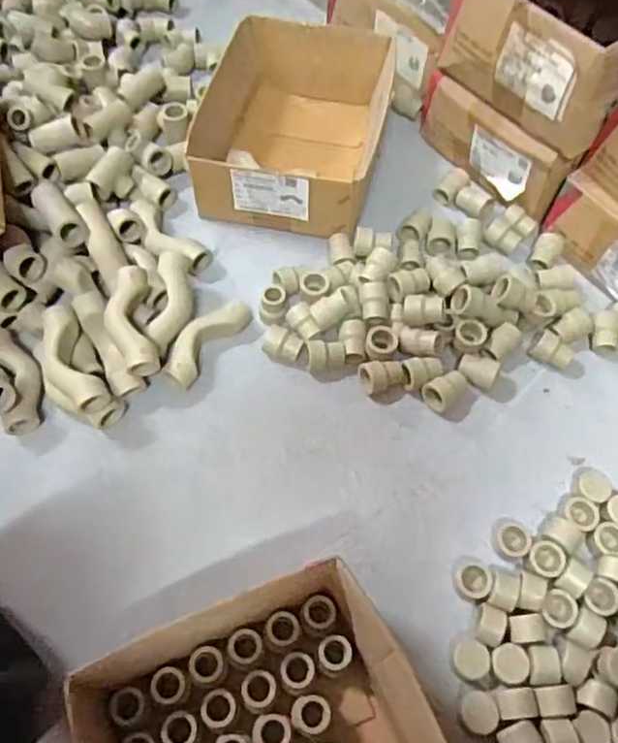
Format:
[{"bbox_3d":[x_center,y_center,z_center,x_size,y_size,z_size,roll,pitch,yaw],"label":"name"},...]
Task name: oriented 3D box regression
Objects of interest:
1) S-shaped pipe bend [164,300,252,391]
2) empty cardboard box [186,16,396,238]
[{"bbox_3d":[-0.116,-0.035,0.723,0.044,0.039,0.121,33,65,16],"label":"S-shaped pipe bend"},{"bbox_3d":[-0.018,-0.311,0.843,0.215,0.109,0.281,12,61,5],"label":"empty cardboard box"}]

